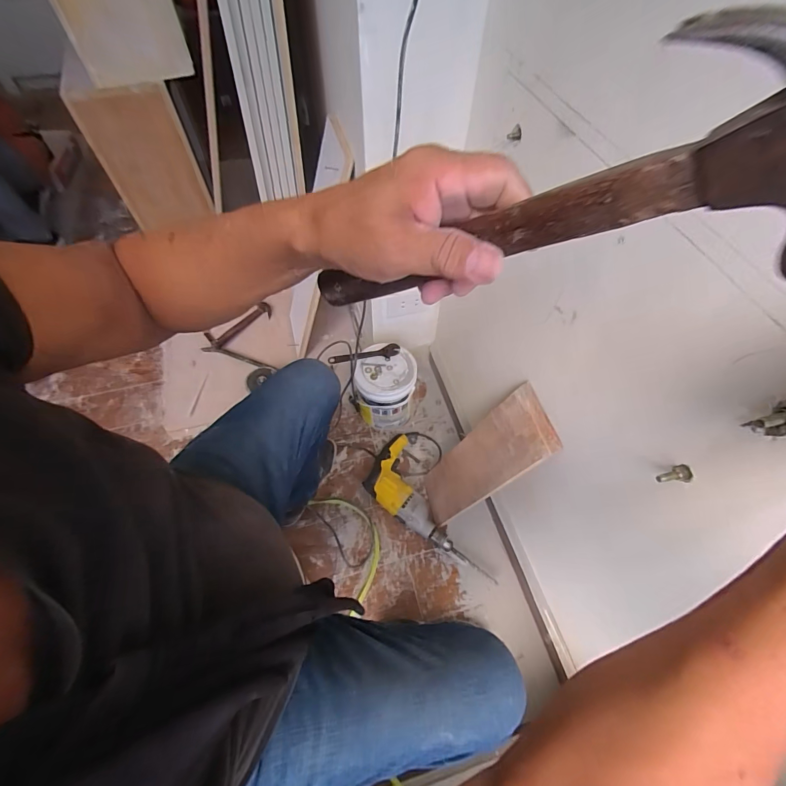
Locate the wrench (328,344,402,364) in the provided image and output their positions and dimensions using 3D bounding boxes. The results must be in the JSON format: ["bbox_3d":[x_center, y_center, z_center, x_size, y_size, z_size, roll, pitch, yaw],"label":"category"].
[{"bbox_3d":[-0.079,-0.104,1.032,0.191,0.016,0.039,-8,58,-6],"label":"wrench"}]

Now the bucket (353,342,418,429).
[{"bbox_3d":[-0.020,-0.012,1.095,0.161,0.204,0.172,4,58,2],"label":"bucket"}]

